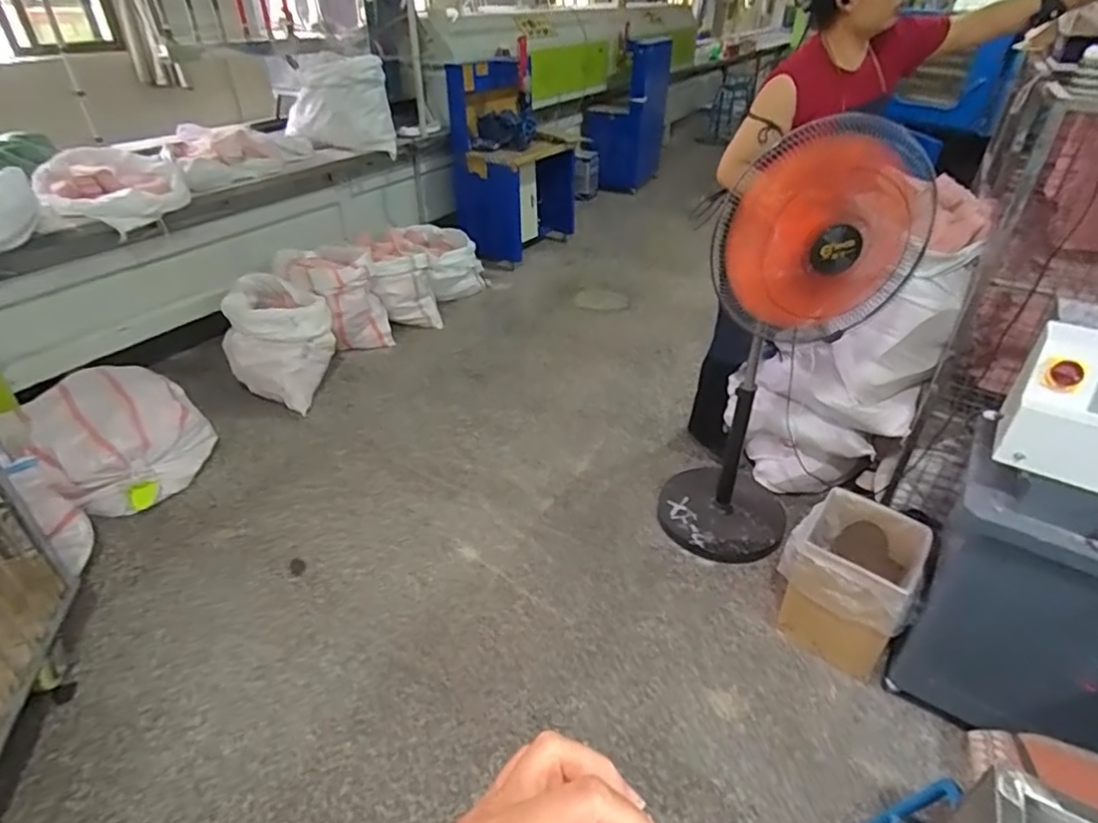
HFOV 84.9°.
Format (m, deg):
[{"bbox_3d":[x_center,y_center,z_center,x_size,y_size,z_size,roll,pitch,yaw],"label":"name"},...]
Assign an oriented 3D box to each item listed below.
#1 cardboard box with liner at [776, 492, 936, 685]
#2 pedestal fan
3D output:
[{"bbox_3d":[0.798,0.455,1.632,0.301,0.330,0.339,23,42,29],"label":"cardboard box with liner"},{"bbox_3d":[0.649,-0.136,1.724,0.508,1.216,0.491,19,40,25],"label":"pedestal fan"}]

